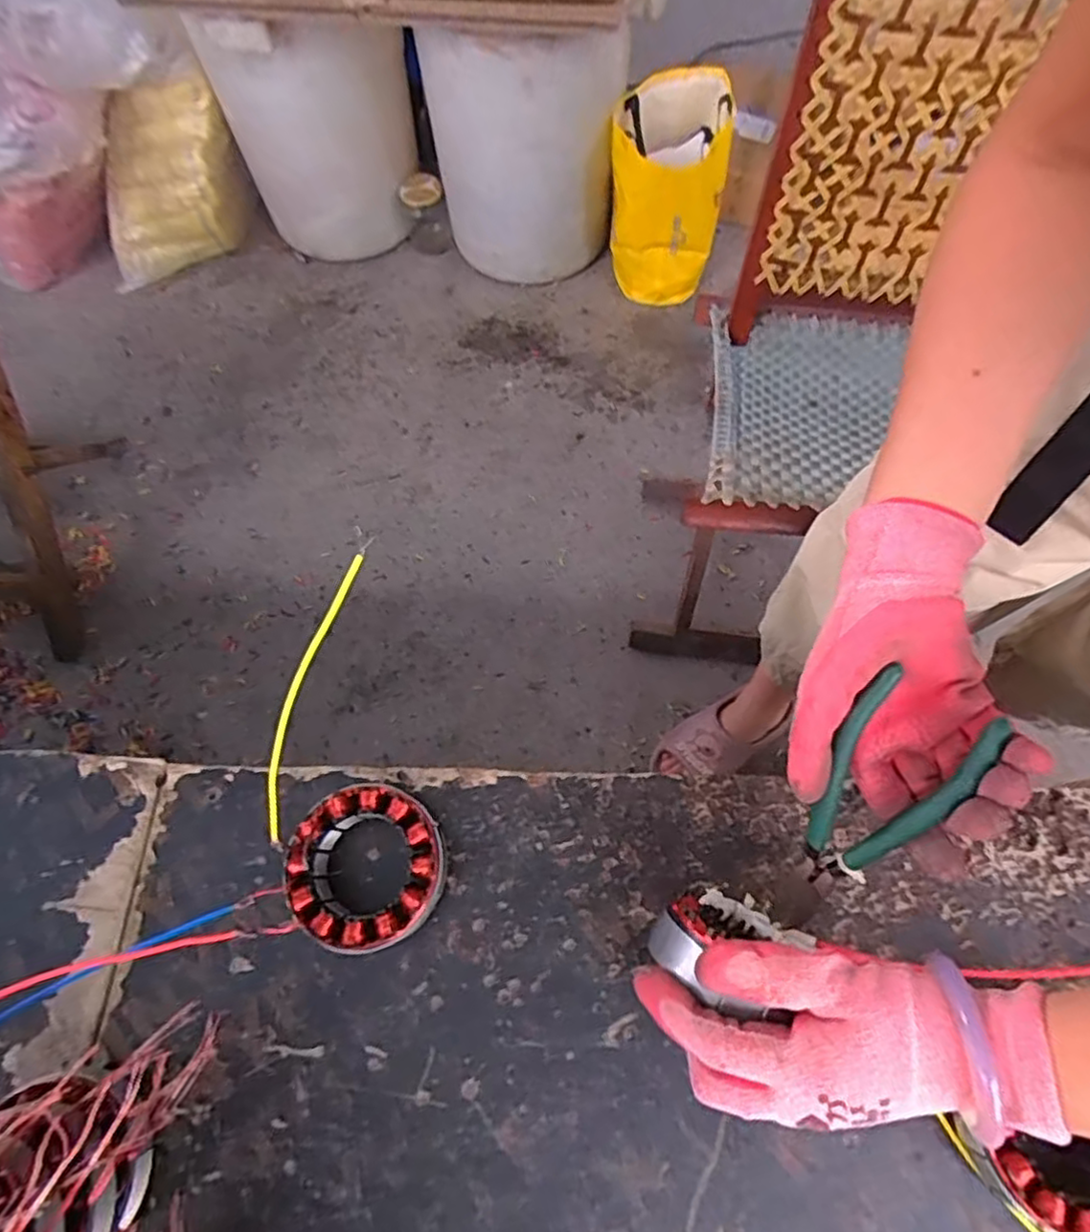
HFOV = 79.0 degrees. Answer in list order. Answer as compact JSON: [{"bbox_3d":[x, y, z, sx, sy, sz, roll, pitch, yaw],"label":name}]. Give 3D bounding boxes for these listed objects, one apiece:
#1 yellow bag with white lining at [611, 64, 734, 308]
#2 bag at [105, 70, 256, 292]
[{"bbox_3d":[0.223,-0.791,1.242,0.198,0.312,0.227,9,68,5],"label":"yellow bag with white lining"},{"bbox_3d":[-0.749,-0.849,1.308,0.314,0.310,0.138,-20,68,-7],"label":"bag"}]

